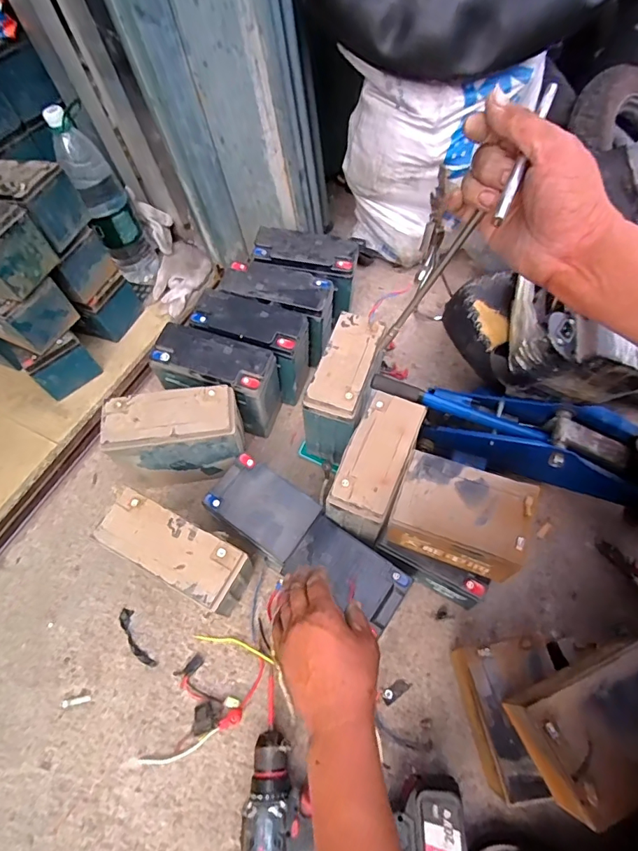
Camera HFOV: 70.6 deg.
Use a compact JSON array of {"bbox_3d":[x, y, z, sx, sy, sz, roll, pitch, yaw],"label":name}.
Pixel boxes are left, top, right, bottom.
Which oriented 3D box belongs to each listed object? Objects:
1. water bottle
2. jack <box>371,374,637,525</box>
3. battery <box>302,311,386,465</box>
[{"bbox_3d":[-0.397,-0.410,0.866,0.093,0.317,0.097,-26,62,-10],"label":"water bottle"},{"bbox_3d":[0.299,0.013,0.661,0.423,0.148,0.122,16,63,18],"label":"jack"},{"bbox_3d":[0.041,-0.058,0.707,0.087,0.151,0.190,14,65,10],"label":"battery"}]

